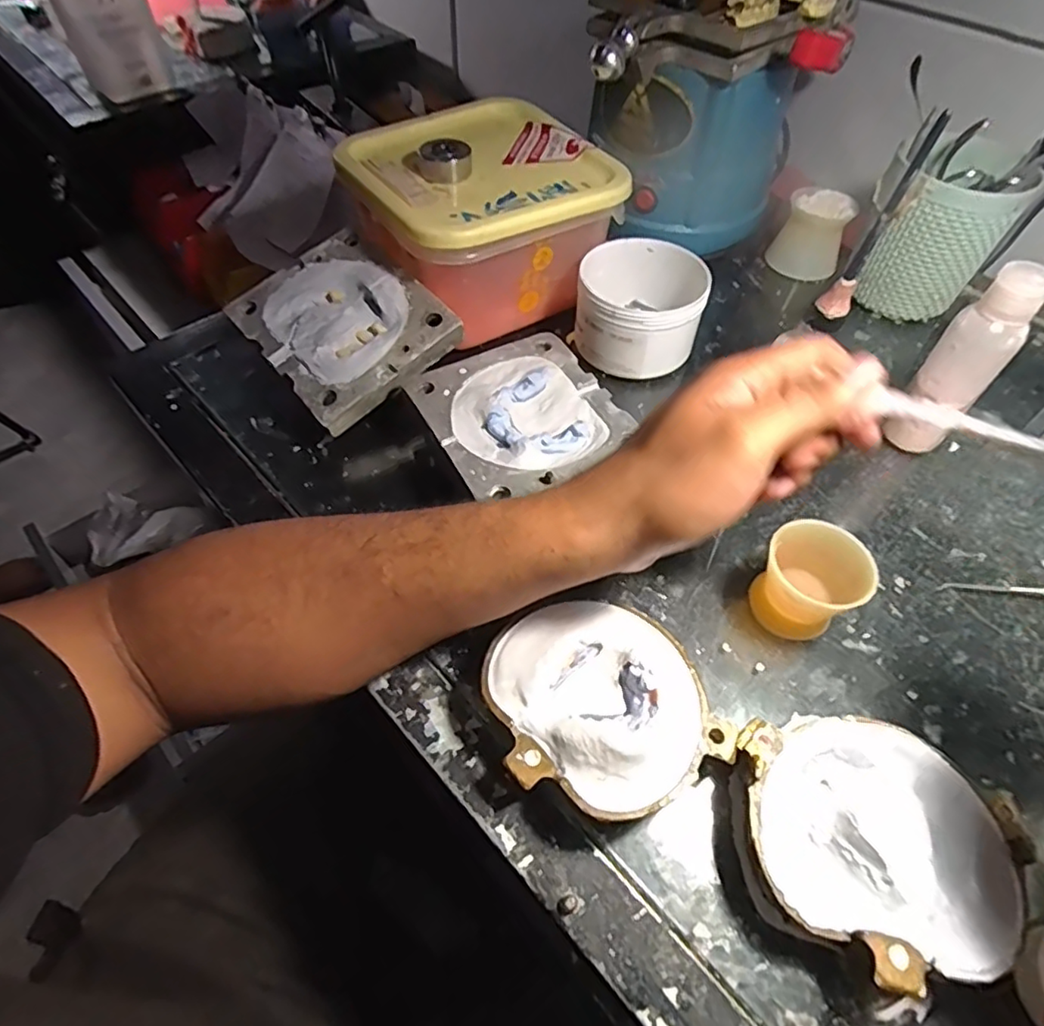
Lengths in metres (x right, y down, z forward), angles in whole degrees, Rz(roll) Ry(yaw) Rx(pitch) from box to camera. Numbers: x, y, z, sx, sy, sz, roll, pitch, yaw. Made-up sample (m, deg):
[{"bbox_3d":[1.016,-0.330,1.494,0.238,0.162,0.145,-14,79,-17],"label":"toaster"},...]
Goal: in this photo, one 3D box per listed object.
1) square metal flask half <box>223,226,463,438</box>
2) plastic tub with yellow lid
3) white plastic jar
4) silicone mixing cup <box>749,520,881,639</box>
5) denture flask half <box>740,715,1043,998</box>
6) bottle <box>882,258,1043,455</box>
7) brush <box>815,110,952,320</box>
[{"bbox_3d":[-0.121,-0.129,0.411,0.109,0.021,0.125,-40,71,-11],"label":"square metal flask half"},{"bbox_3d":[-0.034,-0.227,0.470,0.176,0.093,0.173,-31,60,-22],"label":"plastic tub with yellow lid"},{"bbox_3d":[0.088,-0.156,0.449,0.089,0.055,0.111,10,54,5],"label":"white plastic jar"},{"bbox_3d":[0.151,0.038,0.324,0.044,0.053,0.050,-35,62,-24],"label":"silicone mixing cup"},{"bbox_3d":[0.149,0.142,0.260,0.111,0.035,0.093,8,54,4],"label":"denture flask half"},{"bbox_3d":[0.266,-0.085,0.371,0.036,0.128,0.030,38,61,23],"label":"bottle"},{"bbox_3d":[0.191,-0.152,0.321,0.015,0.101,0.008,38,37,23],"label":"brush"}]

